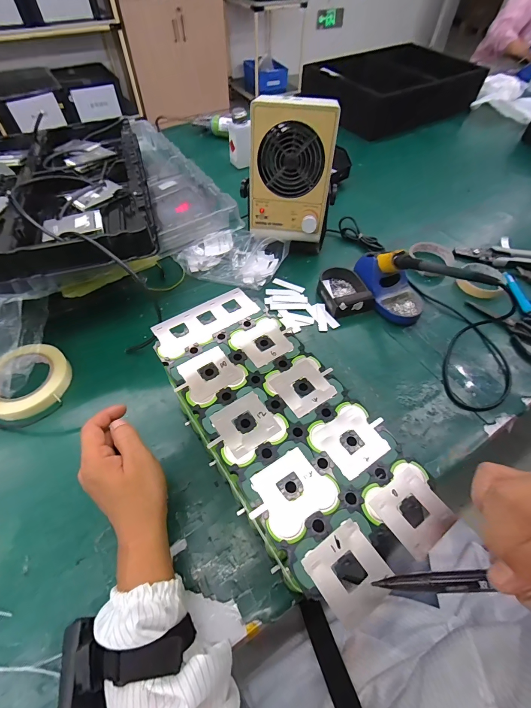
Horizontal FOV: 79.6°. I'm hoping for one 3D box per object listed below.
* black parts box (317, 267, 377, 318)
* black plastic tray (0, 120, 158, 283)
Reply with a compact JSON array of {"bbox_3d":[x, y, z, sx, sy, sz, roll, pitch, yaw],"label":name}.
[{"bbox_3d":[0.140,-0.119,0.594,0.078,0.037,0.115,-17,56,-13],"label":"black parts box"},{"bbox_3d":[-0.391,-0.277,0.535,0.363,0.052,0.501,-14,56,-11],"label":"black plastic tray"}]

